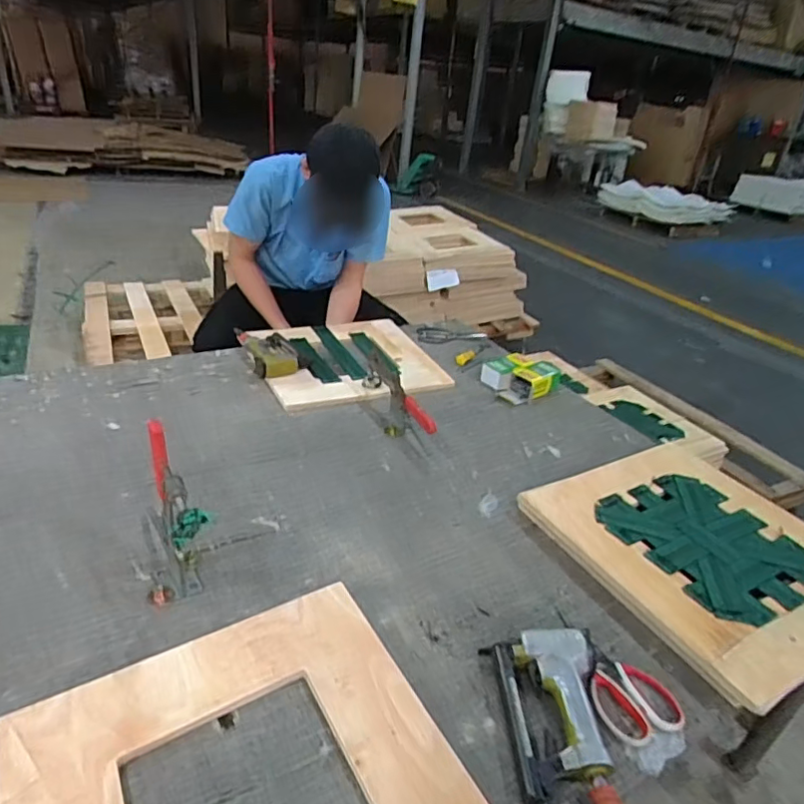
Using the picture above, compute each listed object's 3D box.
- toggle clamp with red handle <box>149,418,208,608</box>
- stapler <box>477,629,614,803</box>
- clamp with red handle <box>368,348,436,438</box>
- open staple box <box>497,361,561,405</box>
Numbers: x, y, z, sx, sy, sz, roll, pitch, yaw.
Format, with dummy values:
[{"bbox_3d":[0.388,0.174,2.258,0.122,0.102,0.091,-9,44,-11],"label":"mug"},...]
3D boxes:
[{"bbox_3d":[-0.290,0.157,0.725,0.064,0.228,0.157,-9,33,-26],"label":"toggle clamp with red handle"},{"bbox_3d":[0.179,0.349,0.662,0.132,0.042,0.178,0,30,-11],"label":"stapler"},{"bbox_3d":[-0.016,-0.003,1.201,0.045,0.092,0.304,-7,32,-23],"label":"clamp with red handle"},{"bbox_3d":[0.311,-0.047,1.402,0.160,0.055,0.085,-17,37,-36],"label":"open staple box"}]

